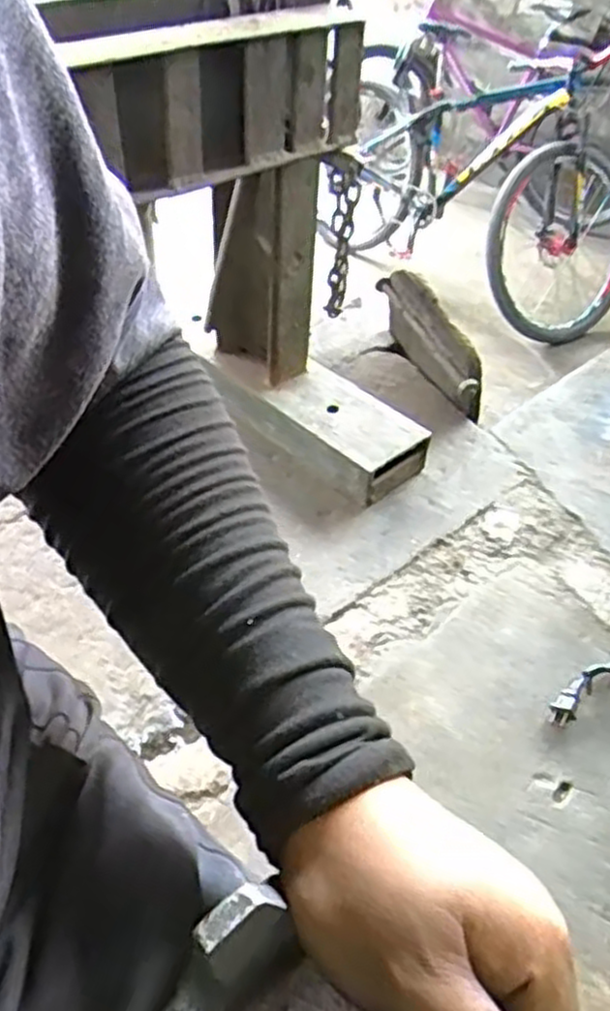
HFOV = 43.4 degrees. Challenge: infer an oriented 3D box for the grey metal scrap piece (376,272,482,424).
[{"bbox_3d":[0.197,-0.272,1.232,0.043,0.141,0.302,-16,47,-18],"label":"grey metal scrap piece"}]

